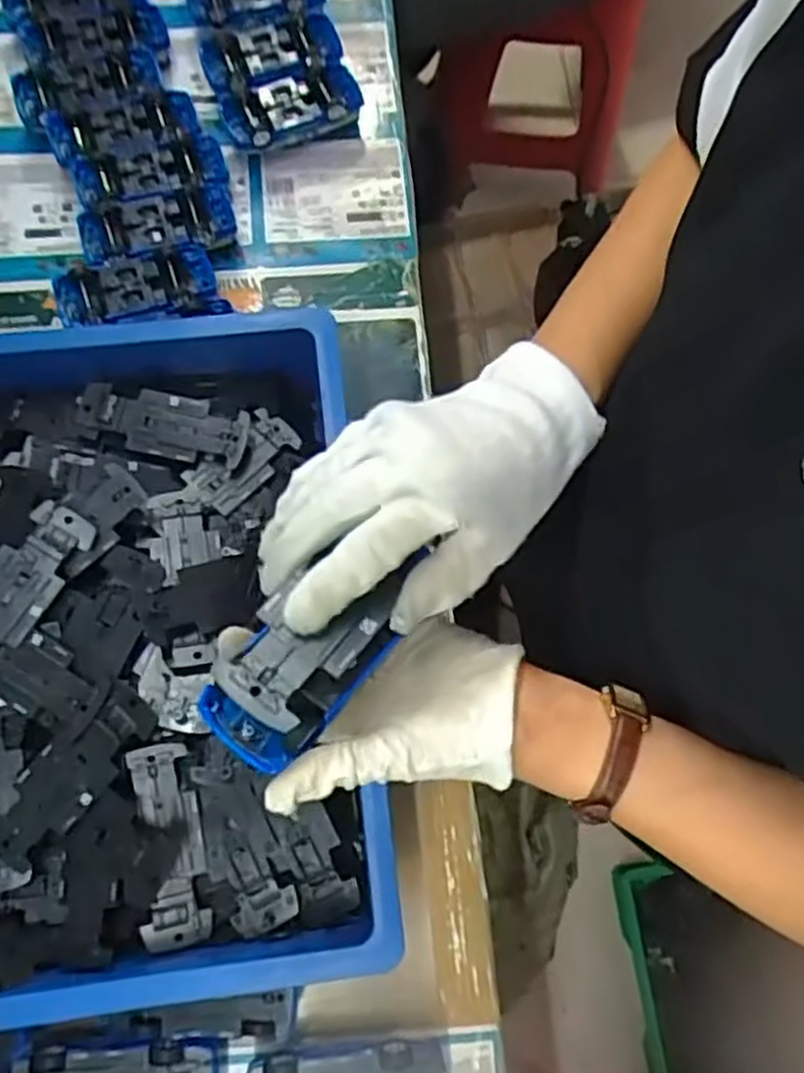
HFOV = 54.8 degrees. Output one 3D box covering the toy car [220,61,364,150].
[{"bbox_3d":[-0.099,-0.398,0.719,0.135,0.037,0.061,-26,77,-9],"label":"toy car"}]

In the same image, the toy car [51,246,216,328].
[{"bbox_3d":[-0.226,-0.205,0.661,0.129,0.045,0.067,-11,75,-5],"label":"toy car"}]

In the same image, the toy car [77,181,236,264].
[{"bbox_3d":[-0.211,-0.267,0.679,0.134,0.033,0.063,-24,76,-8],"label":"toy car"}]

